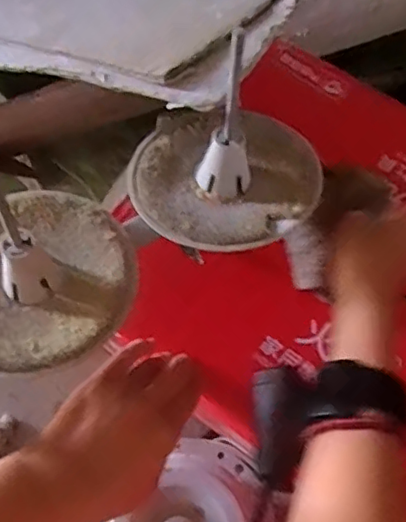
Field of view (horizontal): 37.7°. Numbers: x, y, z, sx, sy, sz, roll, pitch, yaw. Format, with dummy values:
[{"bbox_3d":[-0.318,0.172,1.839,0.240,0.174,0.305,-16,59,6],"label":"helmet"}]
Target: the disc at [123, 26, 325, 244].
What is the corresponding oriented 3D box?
[{"bbox_3d":[0.014,-0.072,0.349,0.116,0.097,0.110,0,66,1],"label":"disc"}]

